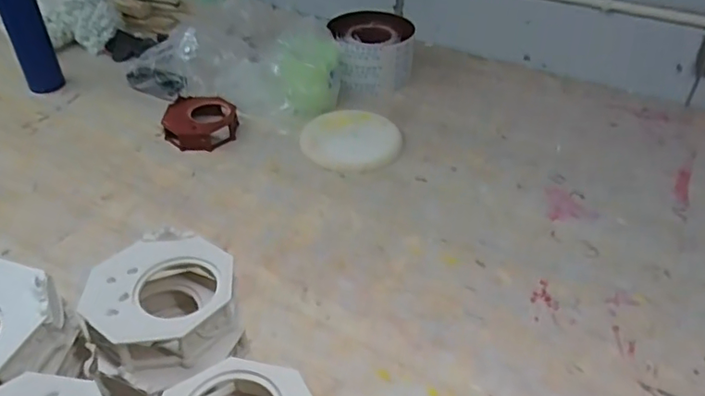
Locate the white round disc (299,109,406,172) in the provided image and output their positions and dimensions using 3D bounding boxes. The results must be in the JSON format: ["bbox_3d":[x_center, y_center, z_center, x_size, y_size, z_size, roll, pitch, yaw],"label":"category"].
[{"bbox_3d":[0.000,-0.096,0.910,0.156,0.027,0.156,1,40,-1],"label":"white round disc"}]

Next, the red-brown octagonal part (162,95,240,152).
[{"bbox_3d":[-0.252,-0.129,0.923,0.118,0.039,0.108,-7,41,-10],"label":"red-brown octagonal part"}]

